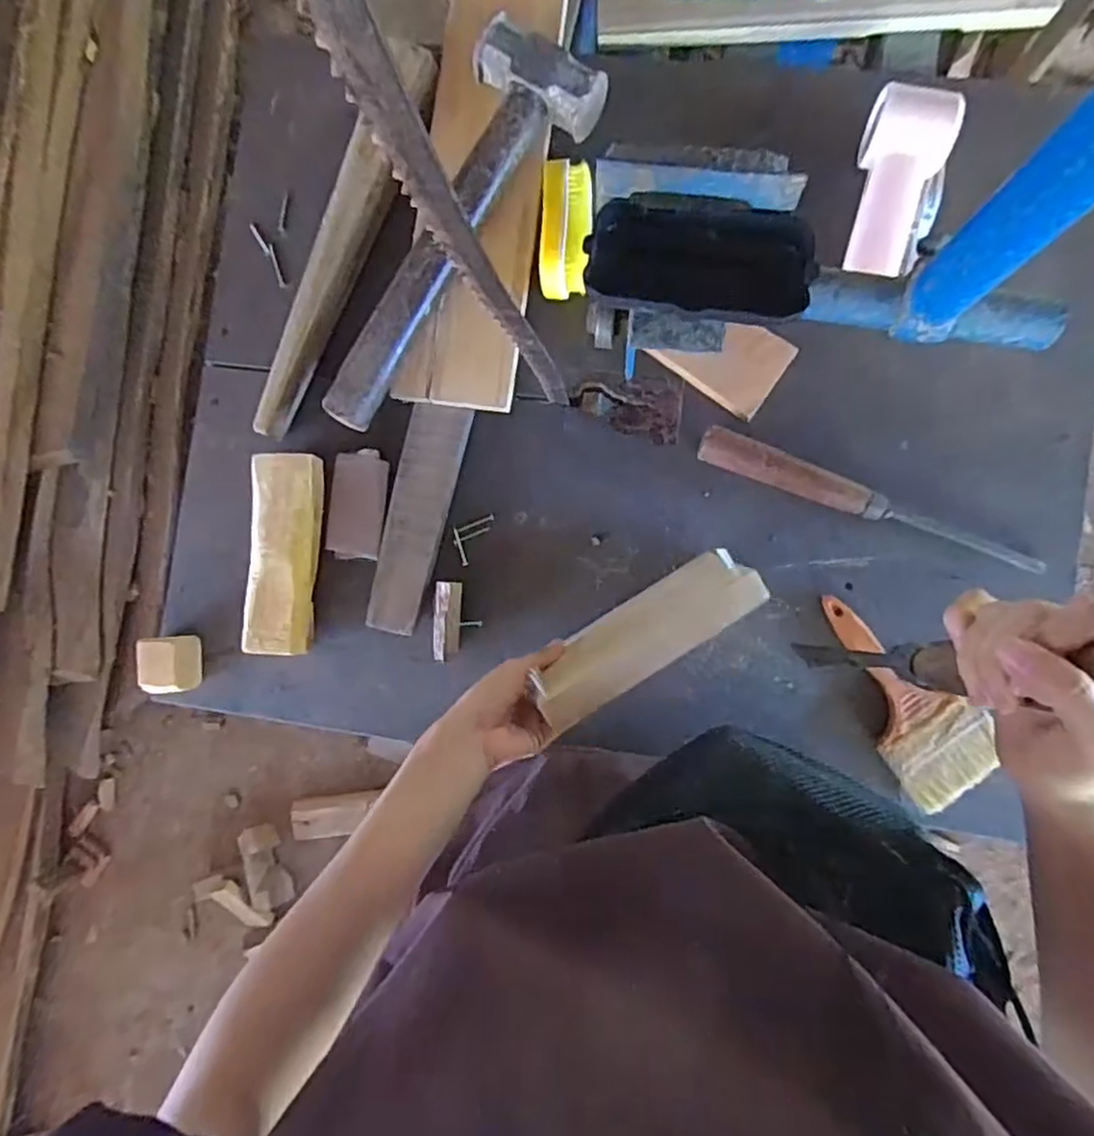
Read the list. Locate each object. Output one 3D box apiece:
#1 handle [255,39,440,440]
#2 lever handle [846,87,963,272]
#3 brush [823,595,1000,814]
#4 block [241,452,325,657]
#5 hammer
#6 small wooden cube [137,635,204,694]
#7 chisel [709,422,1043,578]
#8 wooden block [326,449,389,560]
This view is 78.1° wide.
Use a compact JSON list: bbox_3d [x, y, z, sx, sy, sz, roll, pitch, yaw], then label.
[{"bbox_3d":[-0.183,-0.288,0.605,0.045,0.028,0.356,21,92,4],"label":"handle"},{"bbox_3d":[0.294,-0.320,0.563,0.063,0.044,0.143,7,103,4],"label":"lever handle"},{"bbox_3d":[0.296,0.105,0.565,0.078,0.028,0.185,-32,88,4],"label":"brush"},{"bbox_3d":[-0.235,-0.013,0.598,0.055,0.032,0.174,3,91,4],"label":"block"},{"bbox_3d":[-0.083,-0.276,0.572,0.105,0.038,0.349,29,92,3],"label":"hammer"},{"bbox_3d":[-0.343,0.088,0.612,0.044,0.037,0.053,2,88,4],"label":"small wooden cube"},{"bbox_3d":[0.272,-0.056,0.574,0.295,0.023,0.029,21,92,4],"label":"chisel"},{"bbox_3d":[-0.174,-0.058,0.620,0.055,0.011,0.097,4,91,4],"label":"wooden block"}]

